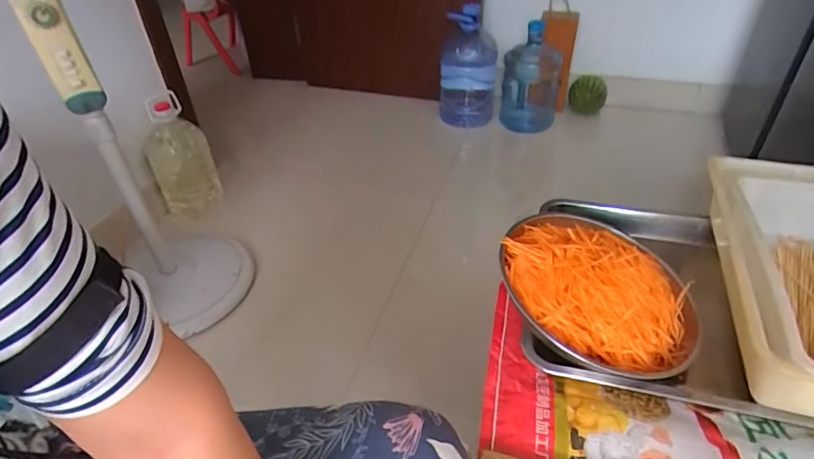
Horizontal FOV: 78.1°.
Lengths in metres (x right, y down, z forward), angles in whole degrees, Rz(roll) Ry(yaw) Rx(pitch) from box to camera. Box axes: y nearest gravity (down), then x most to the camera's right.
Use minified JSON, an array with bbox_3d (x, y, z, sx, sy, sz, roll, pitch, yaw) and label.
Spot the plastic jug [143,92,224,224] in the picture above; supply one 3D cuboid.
[{"bbox_3d":[-0.663,-0.198,1.482,0.164,0.374,0.180,-19,41,-18],"label":"plastic jug"}]

